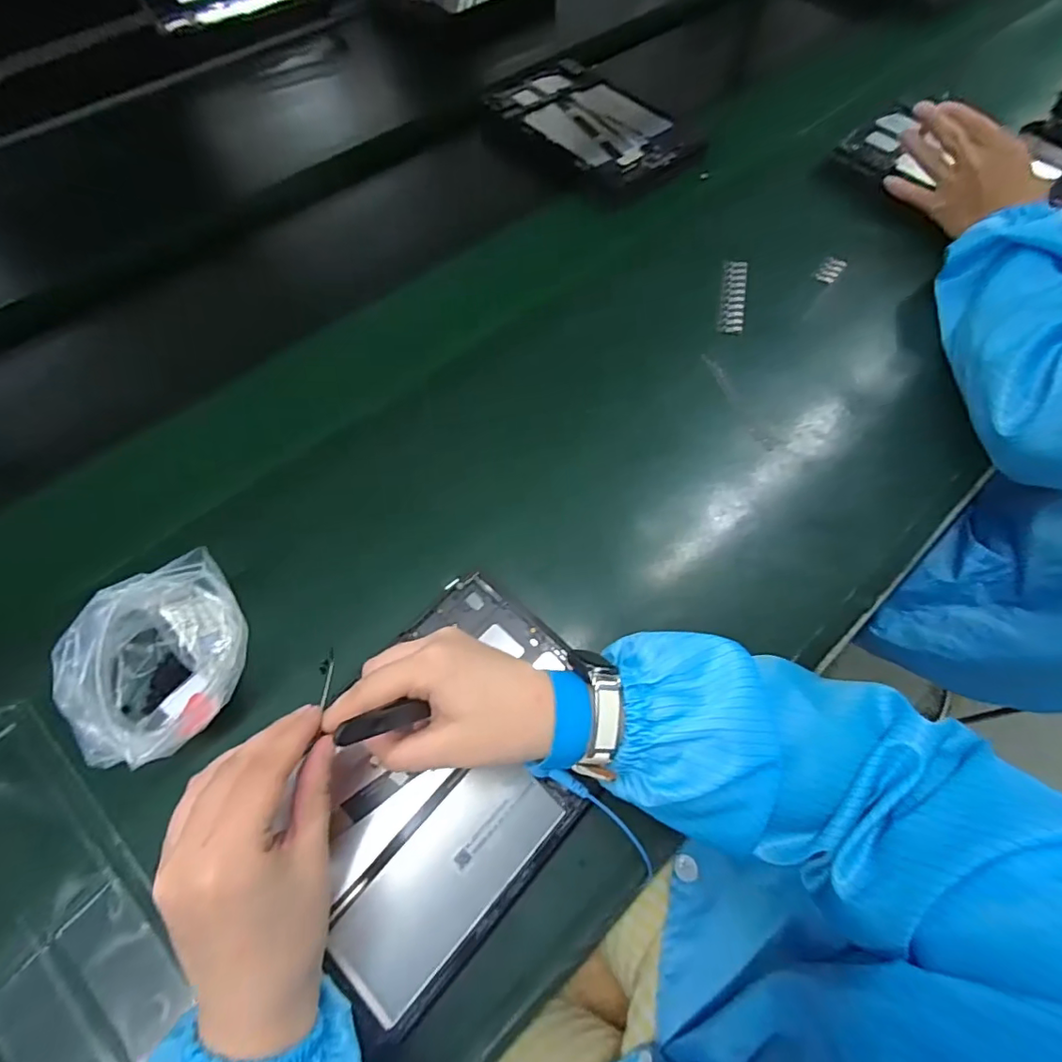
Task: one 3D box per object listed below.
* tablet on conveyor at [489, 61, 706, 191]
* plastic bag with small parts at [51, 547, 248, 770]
[{"bbox_3d":[0.070,-0.483,0.627,0.130,0.014,0.243,-35,67,-17],"label":"tablet on conveyor"},{"bbox_3d":[-0.236,0.083,0.338,0.101,0.063,0.114,-14,63,-7],"label":"plastic bag with small parts"}]

